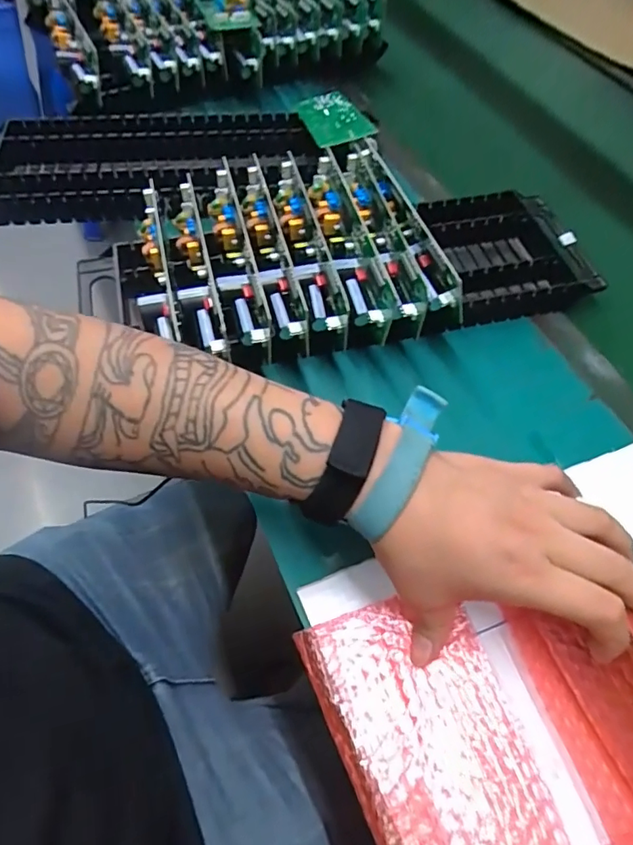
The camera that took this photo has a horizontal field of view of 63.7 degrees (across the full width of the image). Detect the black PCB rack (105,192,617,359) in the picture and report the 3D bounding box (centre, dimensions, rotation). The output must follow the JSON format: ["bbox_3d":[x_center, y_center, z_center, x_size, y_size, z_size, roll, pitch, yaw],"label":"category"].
[{"bbox_3d":[0.043,-0.147,0.458,0.434,0.079,0.182,-10,59,-11],"label":"black PCB rack"}]

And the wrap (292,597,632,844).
[{"bbox_3d":[0.113,0.171,0.269,0.185,0.072,0.187,-15,60,-13],"label":"wrap"}]

